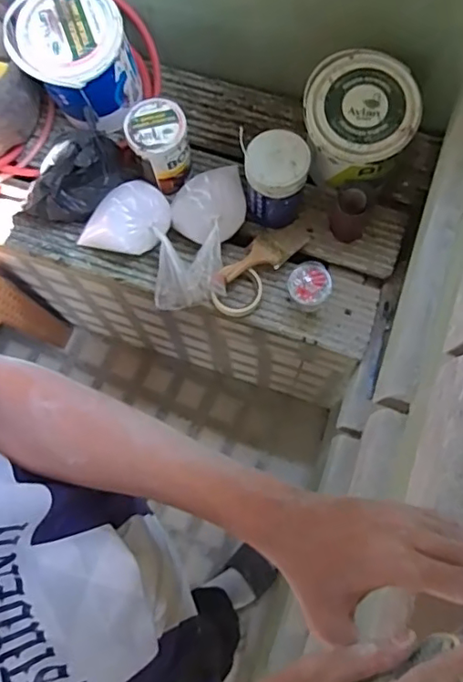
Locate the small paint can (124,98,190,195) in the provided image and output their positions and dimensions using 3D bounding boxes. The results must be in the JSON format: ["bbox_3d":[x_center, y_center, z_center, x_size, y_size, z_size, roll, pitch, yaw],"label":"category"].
[{"bbox_3d":[-0.135,-0.366,1.055,0.104,0.143,0.112,0,74,1],"label":"small paint can"}]

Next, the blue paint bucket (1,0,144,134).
[{"bbox_3d":[-0.283,-0.512,1.045,0.197,0.201,0.186,0,74,1],"label":"blue paint bucket"}]

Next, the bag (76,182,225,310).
[{"bbox_3d":[-0.146,-0.158,1.027,0.168,0.102,0.274,-37,77,-9],"label":"bag"}]

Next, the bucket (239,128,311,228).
[{"bbox_3d":[0.078,-0.287,1.022,0.105,0.167,0.107,0,74,1],"label":"bucket"}]

